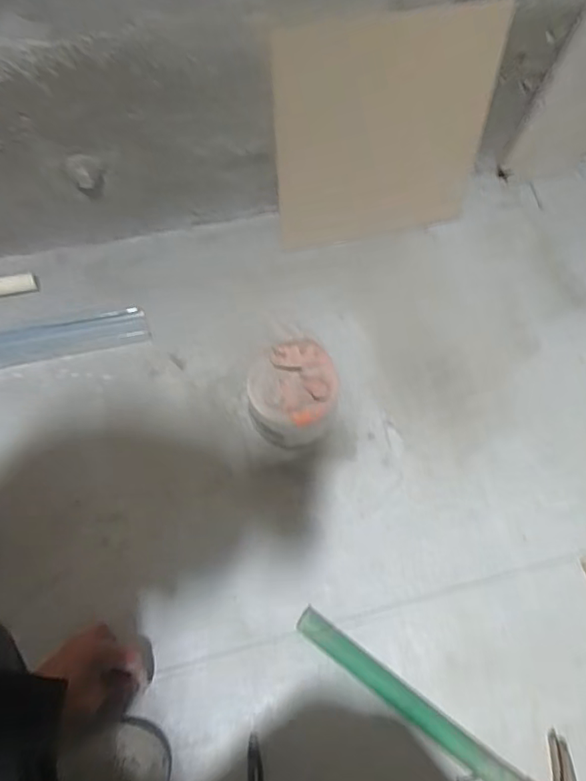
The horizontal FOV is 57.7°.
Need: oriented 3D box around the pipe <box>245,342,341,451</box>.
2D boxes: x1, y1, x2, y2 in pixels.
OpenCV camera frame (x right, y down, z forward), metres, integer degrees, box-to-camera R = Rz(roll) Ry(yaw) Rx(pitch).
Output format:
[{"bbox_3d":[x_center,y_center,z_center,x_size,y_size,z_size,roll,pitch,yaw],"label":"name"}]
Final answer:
[{"bbox_3d":[0.001,0.011,0.667,0.114,0.111,0.104,-8,65,-4],"label":"pipe"}]

